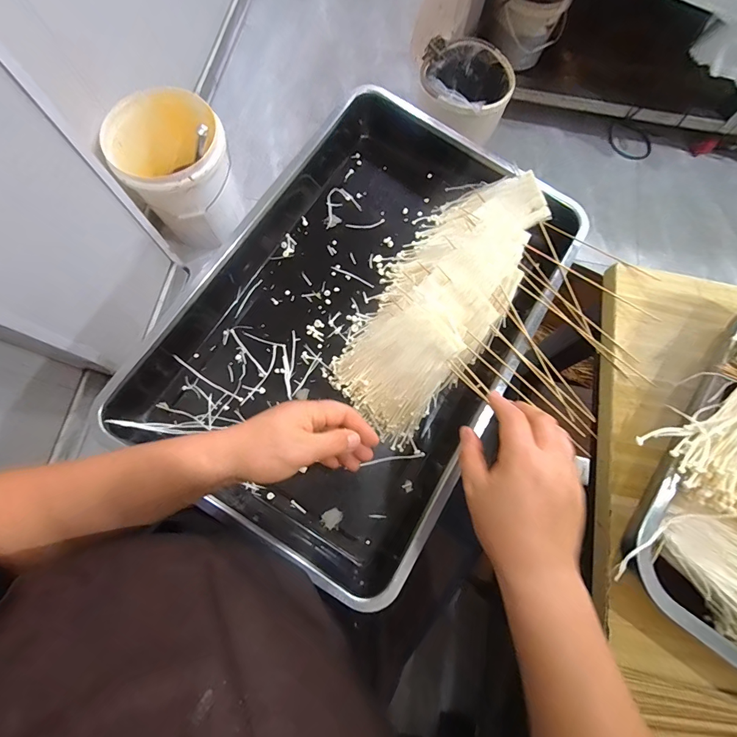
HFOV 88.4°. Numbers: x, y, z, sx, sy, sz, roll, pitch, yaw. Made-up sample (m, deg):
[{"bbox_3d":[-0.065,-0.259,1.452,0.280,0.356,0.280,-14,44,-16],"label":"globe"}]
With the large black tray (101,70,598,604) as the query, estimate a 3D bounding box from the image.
[{"bbox_3d":[0.014,-0.092,0.507,0.385,0.075,0.625,31,76,6],"label":"large black tray"}]

